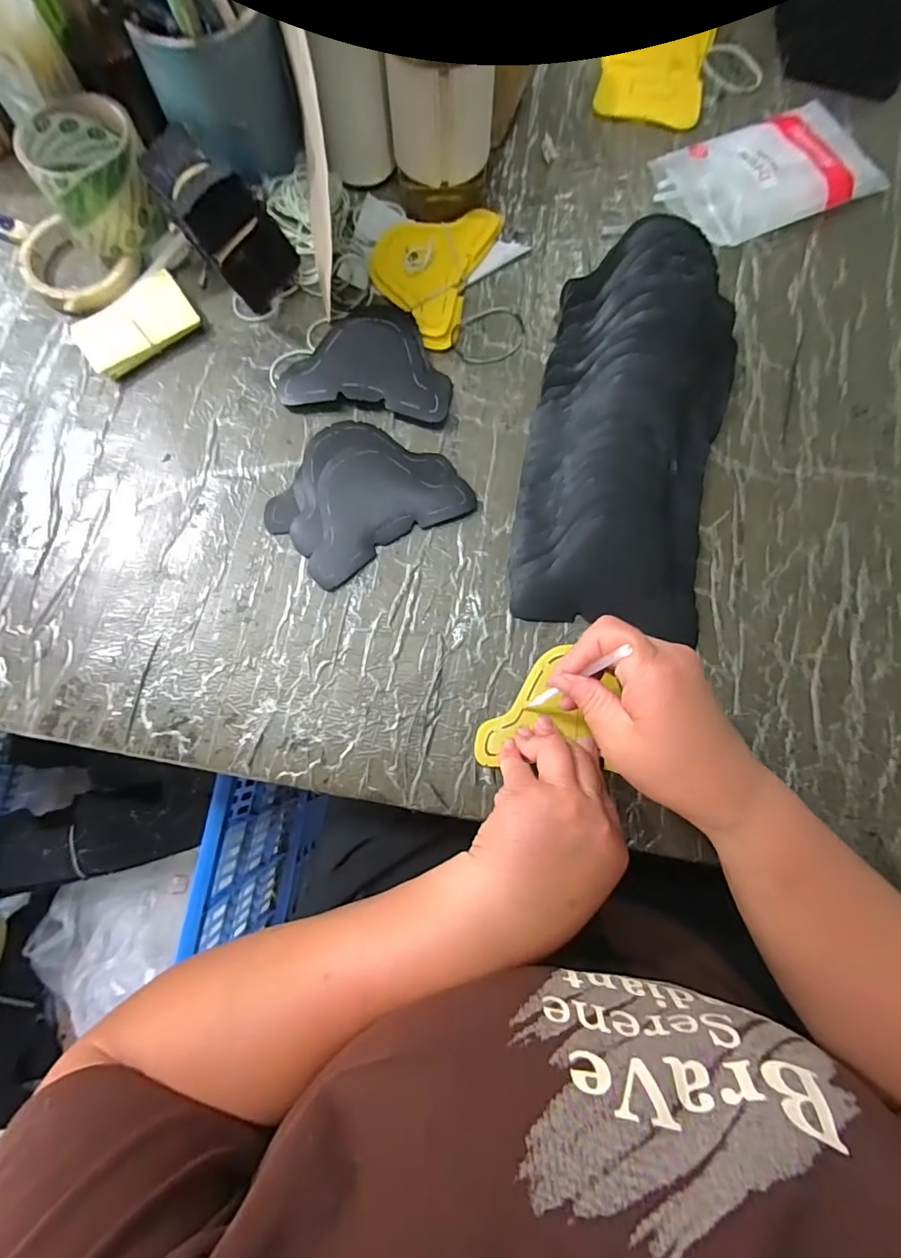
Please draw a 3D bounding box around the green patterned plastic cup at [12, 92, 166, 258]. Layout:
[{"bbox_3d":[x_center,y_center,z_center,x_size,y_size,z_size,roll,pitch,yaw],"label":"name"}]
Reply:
[{"bbox_3d":[-0.283,-0.362,0.406,0.081,0.068,0.086,0,78,0],"label":"green patterned plastic cup"}]

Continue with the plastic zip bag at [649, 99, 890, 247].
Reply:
[{"bbox_3d":[0.285,-0.411,0.448,0.177,0.020,0.113,-21,78,-4],"label":"plastic zip bag"}]

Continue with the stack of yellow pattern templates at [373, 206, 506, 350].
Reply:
[{"bbox_3d":[-0.022,-0.313,0.431,0.094,0.011,0.137,19,78,4],"label":"stack of yellow pattern templates"}]

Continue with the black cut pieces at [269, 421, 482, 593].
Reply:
[{"bbox_3d":[-0.070,-0.109,0.390,0.140,0.009,0.113,-32,79,-6],"label":"black cut pieces"}]

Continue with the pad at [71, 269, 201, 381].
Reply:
[{"bbox_3d":[-0.259,-0.249,0.413,0.093,0.021,0.045,-37,80,-7],"label":"pad"}]

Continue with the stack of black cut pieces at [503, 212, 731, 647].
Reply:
[{"bbox_3d":[0.139,-0.160,0.382,0.148,0.045,0.328,11,78,3],"label":"stack of black cut pieces"}]

